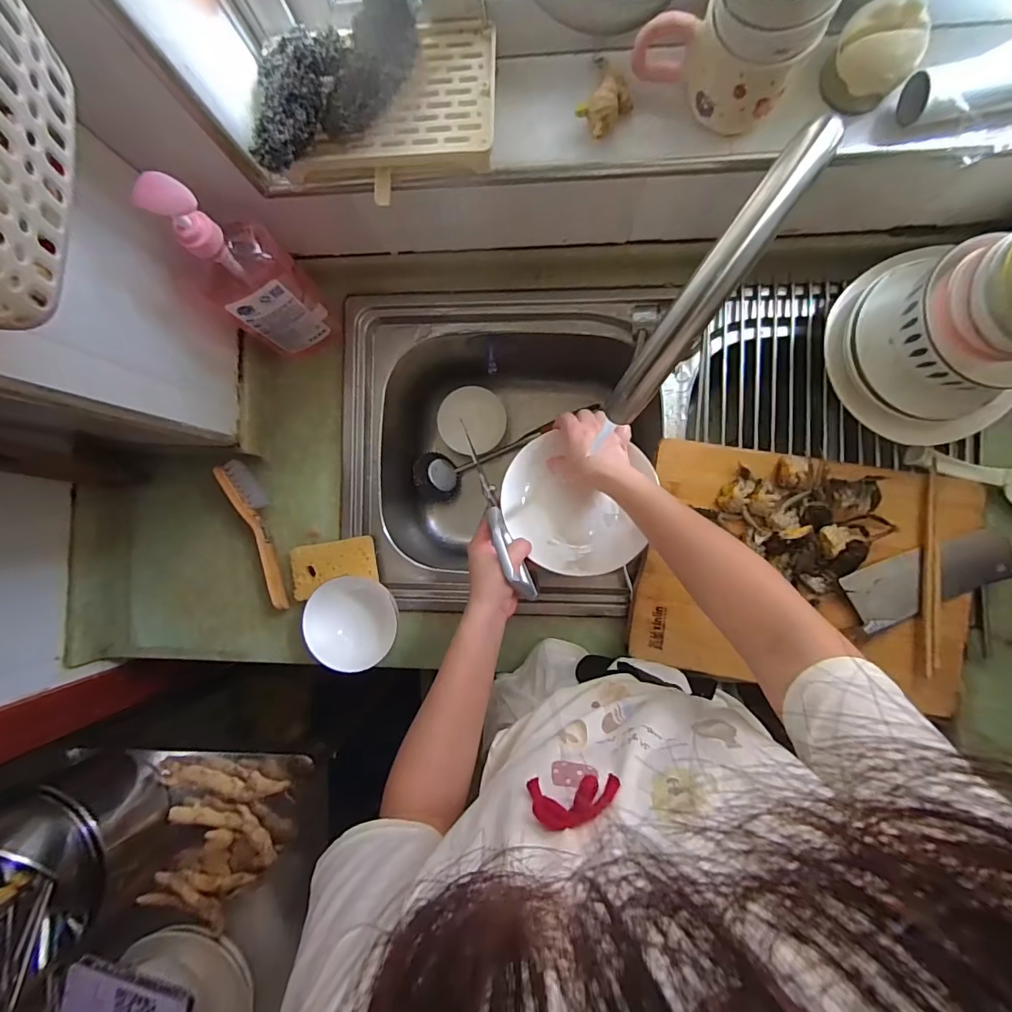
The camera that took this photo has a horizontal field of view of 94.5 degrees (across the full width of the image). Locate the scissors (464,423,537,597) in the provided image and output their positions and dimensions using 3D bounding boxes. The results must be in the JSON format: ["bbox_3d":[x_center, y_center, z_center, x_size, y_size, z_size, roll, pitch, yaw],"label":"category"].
[{"bbox_3d":[-0.013,0.002,0.521,0.020,0.057,0.209,-22,74,4],"label":"scissors"}]

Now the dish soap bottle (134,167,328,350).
[{"bbox_3d":[-0.270,-0.240,0.492,0.090,0.241,0.047,-44,85,3],"label":"dish soap bottle"}]

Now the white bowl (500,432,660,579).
[{"bbox_3d":[0.078,-0.001,0.539,0.162,0.048,0.149,0,89,5],"label":"white bowl"}]

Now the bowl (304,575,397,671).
[{"bbox_3d":[-0.196,0.151,0.595,0.107,0.049,0.112,0,89,5],"label":"bowl"}]

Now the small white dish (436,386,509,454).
[{"bbox_3d":[-0.056,-0.142,0.781,0.110,0.008,0.108,-7,108,-7],"label":"small white dish"}]

